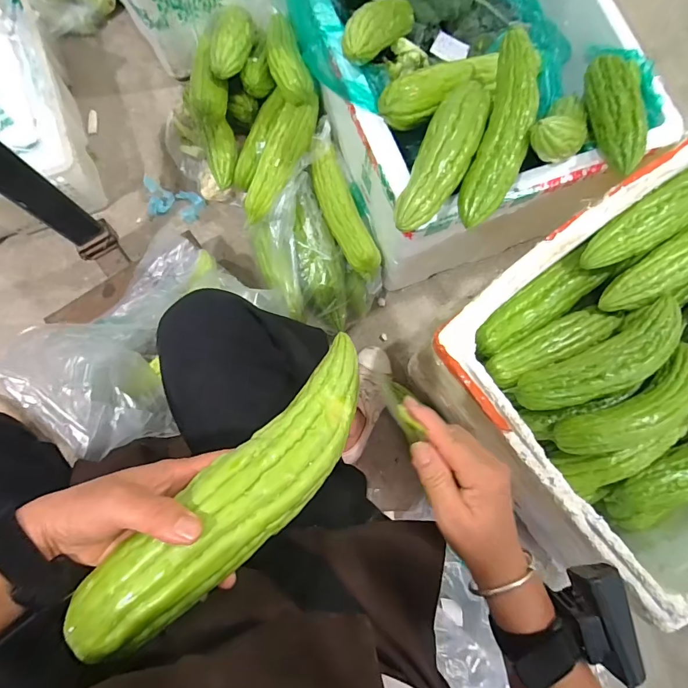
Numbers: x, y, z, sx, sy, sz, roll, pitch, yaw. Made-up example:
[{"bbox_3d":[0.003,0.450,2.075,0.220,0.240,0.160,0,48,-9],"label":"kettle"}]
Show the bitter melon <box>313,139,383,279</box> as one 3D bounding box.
[{"bbox_3d":[-0.002,-0.239,0.746,0.062,0.050,0.233,-24,81,-5],"label":"bitter melon"}]

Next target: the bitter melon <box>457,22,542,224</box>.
[{"bbox_3d":[0.211,-0.281,0.543,0.066,0.048,0.257,16,80,3],"label":"bitter melon"}]

